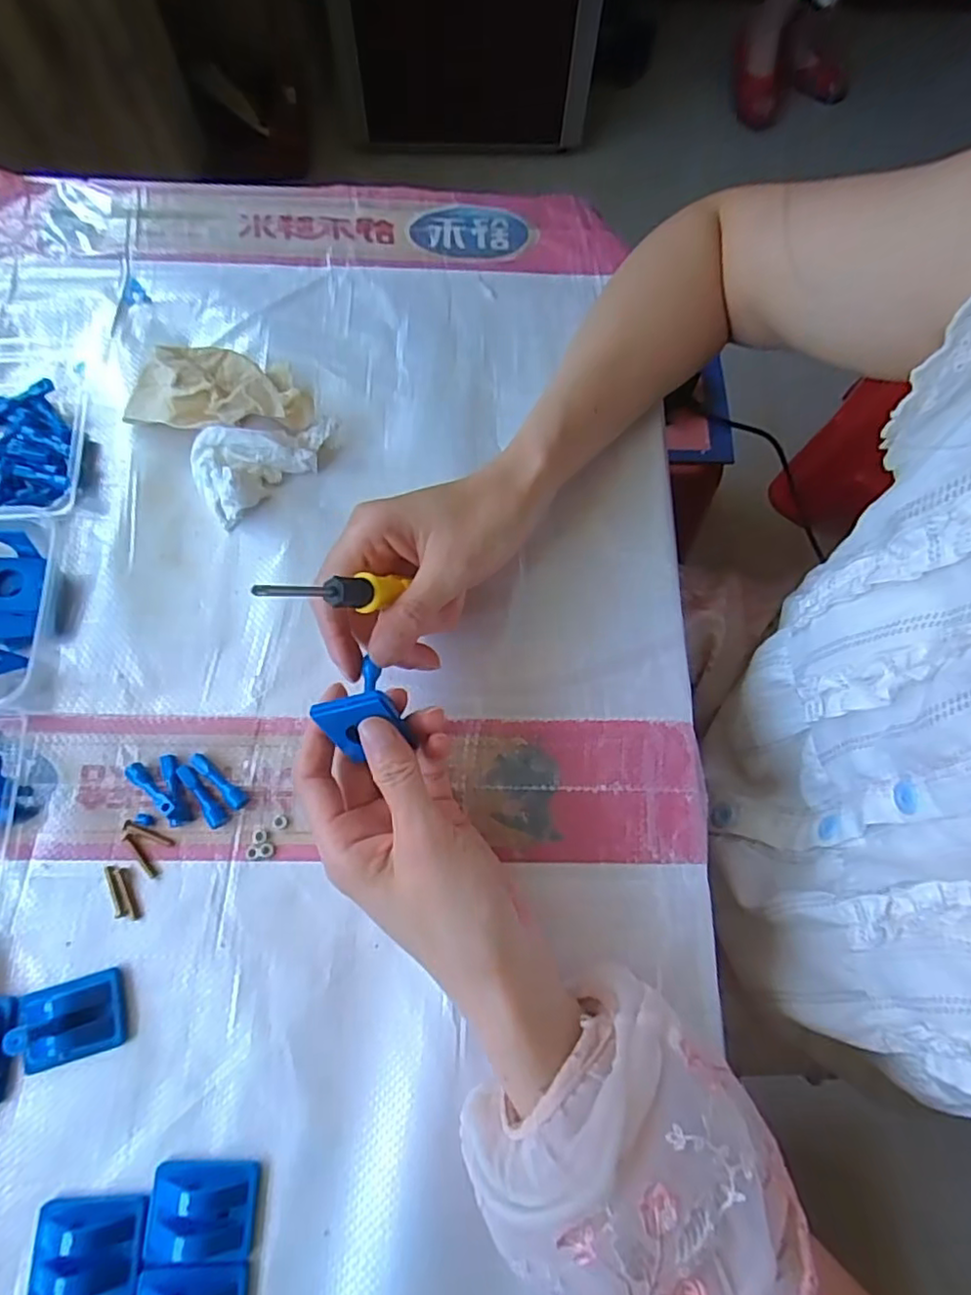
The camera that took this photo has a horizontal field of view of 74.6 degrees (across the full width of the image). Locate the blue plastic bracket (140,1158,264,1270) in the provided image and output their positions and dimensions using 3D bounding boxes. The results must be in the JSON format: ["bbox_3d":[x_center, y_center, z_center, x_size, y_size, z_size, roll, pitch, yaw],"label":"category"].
[{"bbox_3d":[-0.123,0.242,0.272,0.046,0.015,0.034,0,71,-2],"label":"blue plastic bracket"}]

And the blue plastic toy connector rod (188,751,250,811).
[{"bbox_3d":[-0.140,0.069,0.333,0.040,0.008,0.009,38,74,10],"label":"blue plastic toy connector rod"}]

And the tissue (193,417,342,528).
[{"bbox_3d":[-0.136,-0.118,0.382,0.085,0.026,0.051,-38,76,-13],"label":"tissue"}]

